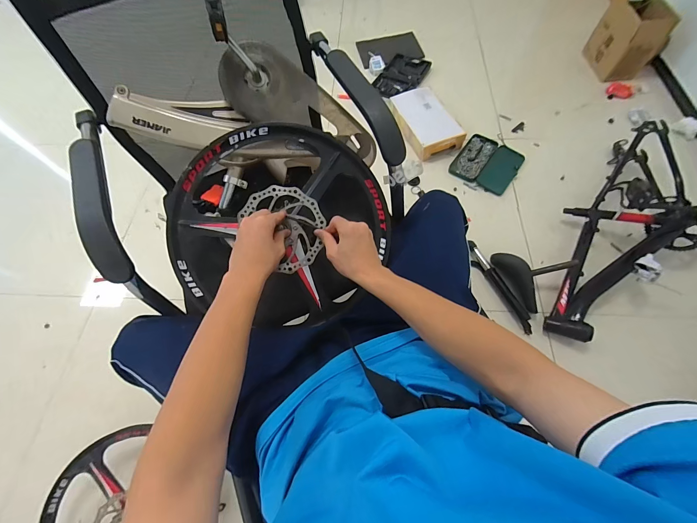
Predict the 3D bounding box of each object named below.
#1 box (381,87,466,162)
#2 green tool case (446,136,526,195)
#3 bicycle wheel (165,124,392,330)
[{"bbox_3d":[0.332,-0.627,1.337,0.202,0.078,0.360,-22,65,-8],"label":"box"},{"bbox_3d":[0.583,-0.413,1.266,0.242,0.038,0.243,35,71,18],"label":"green tool case"},{"bbox_3d":[-0.122,-0.067,0.559,0.398,0.065,0.378,20,88,-8],"label":"bicycle wheel"}]

